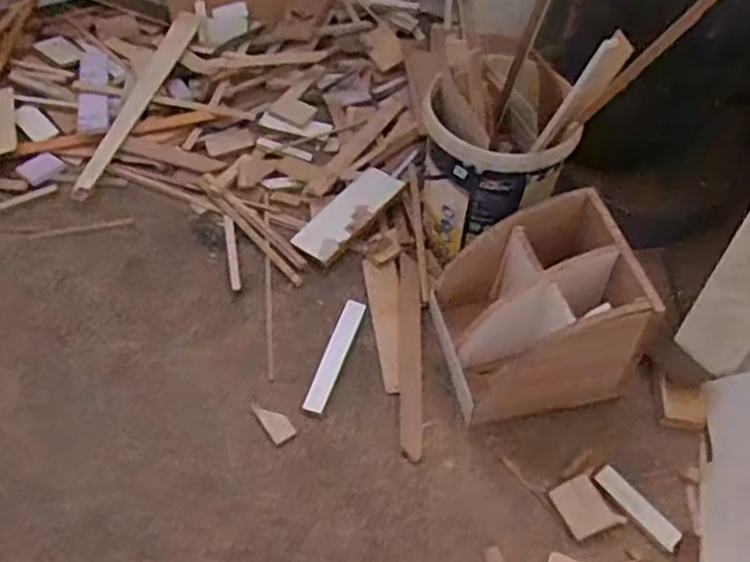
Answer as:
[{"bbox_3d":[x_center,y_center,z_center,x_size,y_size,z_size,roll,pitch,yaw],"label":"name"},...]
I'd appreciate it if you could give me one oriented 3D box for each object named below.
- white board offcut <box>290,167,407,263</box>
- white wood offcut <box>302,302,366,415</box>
[{"bbox_3d":[-0.059,-0.162,1.684,0.098,0.020,0.282,42,72,8],"label":"white board offcut"},{"bbox_3d":[-0.081,0.153,1.517,0.042,0.030,0.265,18,62,10],"label":"white wood offcut"}]

